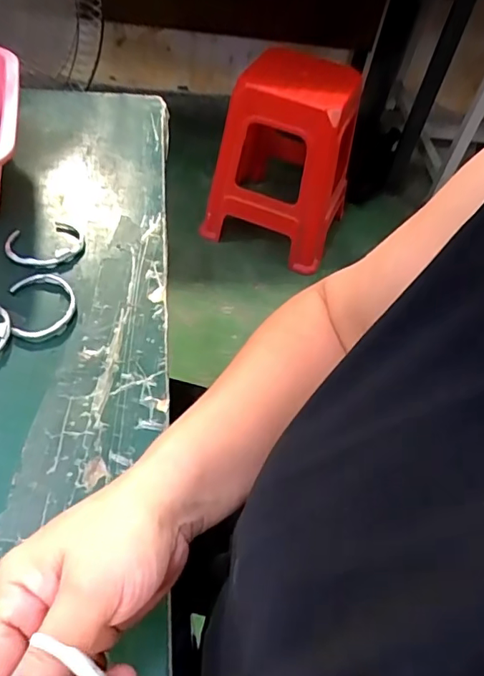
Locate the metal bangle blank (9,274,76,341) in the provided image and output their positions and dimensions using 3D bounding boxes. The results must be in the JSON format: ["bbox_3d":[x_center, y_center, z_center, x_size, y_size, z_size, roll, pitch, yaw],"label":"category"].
[{"bbox_3d":[-0.163,-0.028,0.430,0.050,0.005,0.069,-12,53,-15],"label":"metal bangle blank"}]

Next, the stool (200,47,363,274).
[{"bbox_3d":[0.143,-0.536,1.566,0.344,0.541,0.432,22,50,10],"label":"stool"}]

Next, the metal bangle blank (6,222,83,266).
[{"bbox_3d":[-0.176,-0.085,0.474,0.067,0.006,0.058,-26,58,-24],"label":"metal bangle blank"}]

